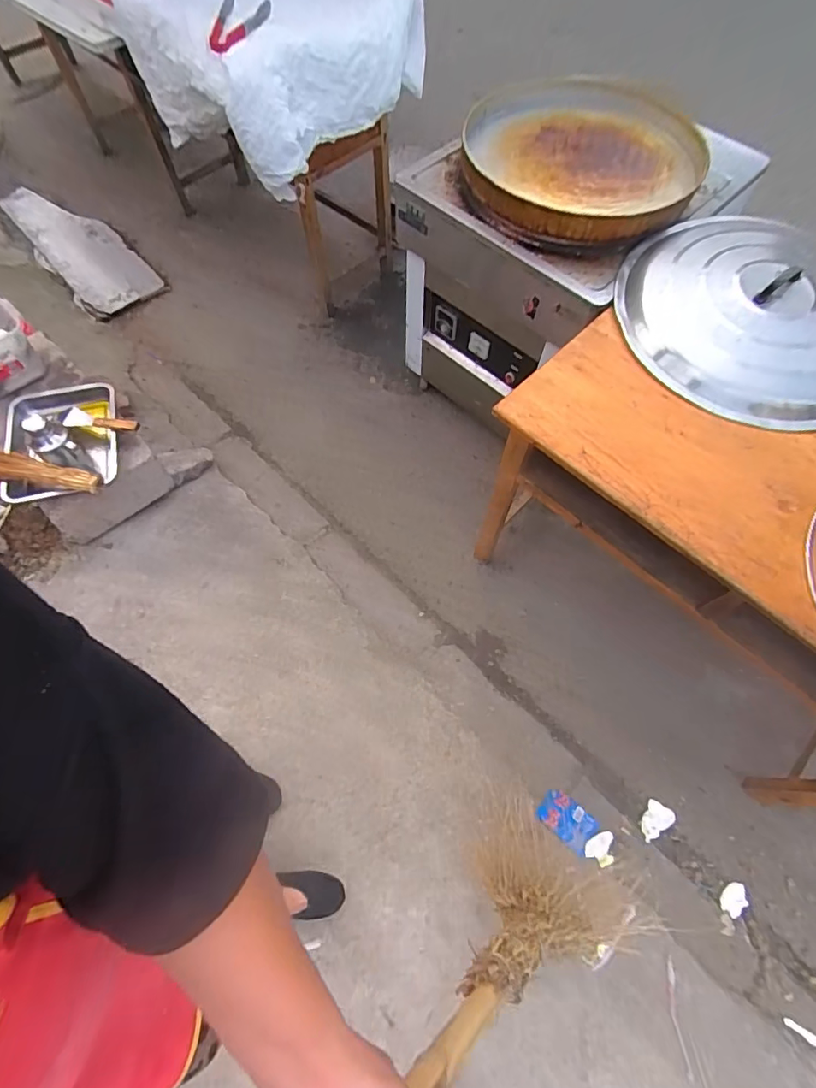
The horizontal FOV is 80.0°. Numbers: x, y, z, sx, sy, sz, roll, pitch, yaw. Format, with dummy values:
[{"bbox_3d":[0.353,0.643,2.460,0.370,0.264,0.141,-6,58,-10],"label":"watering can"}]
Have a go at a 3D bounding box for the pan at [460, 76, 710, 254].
[{"bbox_3d":[0.414,-0.914,1.155,0.549,0.091,0.587,1,65,-1],"label":"pan"}]

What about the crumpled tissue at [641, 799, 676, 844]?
[{"bbox_3d":[0.607,0.683,1.188,0.059,0.021,0.094,31,68,12],"label":"crumpled tissue"}]

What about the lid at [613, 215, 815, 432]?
[{"bbox_3d":[0.693,-0.464,0.953,0.467,0.097,0.532,-40,72,-18],"label":"lid"}]

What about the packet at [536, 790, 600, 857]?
[{"bbox_3d":[0.383,0.665,1.168,0.134,0.016,0.093,33,56,18],"label":"packet"}]

